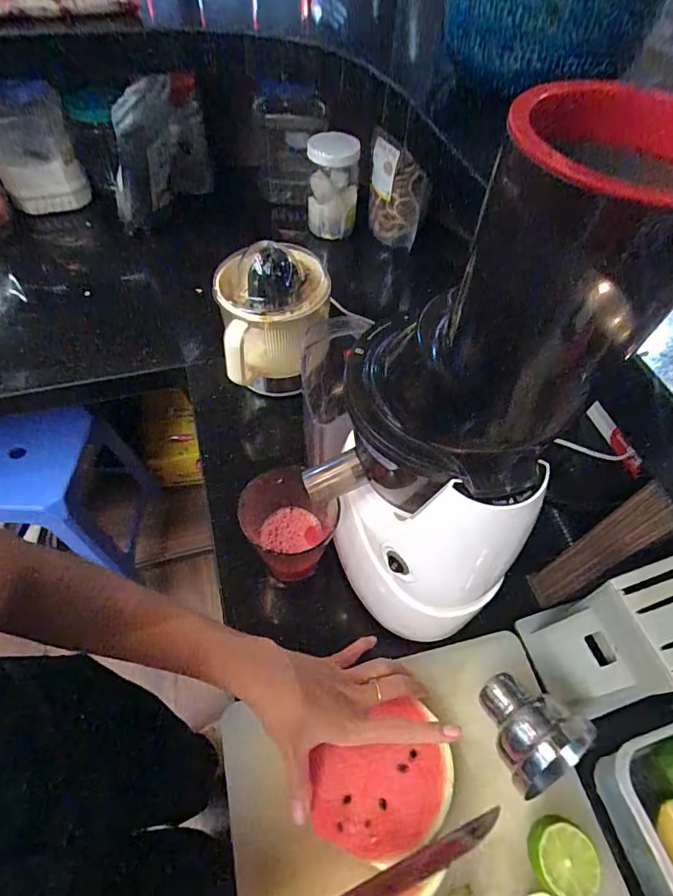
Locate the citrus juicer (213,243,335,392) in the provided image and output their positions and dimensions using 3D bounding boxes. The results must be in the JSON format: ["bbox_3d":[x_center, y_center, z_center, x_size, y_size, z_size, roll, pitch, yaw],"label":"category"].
[{"bbox_3d":[-0.081,-0.171,0.604,0.141,0.157,0.147,-9,57,-9],"label":"citrus juicer"}]

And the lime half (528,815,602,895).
[{"bbox_3d":[0.175,0.318,0.360,0.048,0.025,0.046,2,56,-2],"label":"lime half"}]

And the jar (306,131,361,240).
[{"bbox_3d":[-0.008,-0.471,0.839,0.091,0.162,0.077,0,56,-3],"label":"jar"}]

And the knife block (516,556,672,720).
[{"bbox_3d":[0.240,0.161,0.391,0.076,0.191,0.091,-8,57,-9],"label":"knife block"}]

